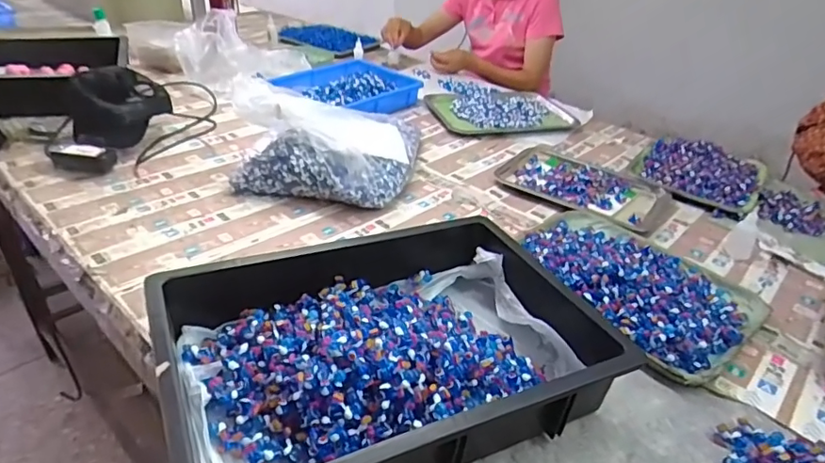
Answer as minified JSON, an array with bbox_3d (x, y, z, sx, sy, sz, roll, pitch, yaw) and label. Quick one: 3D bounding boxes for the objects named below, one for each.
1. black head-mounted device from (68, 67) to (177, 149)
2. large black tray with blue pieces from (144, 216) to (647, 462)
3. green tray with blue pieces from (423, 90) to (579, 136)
[{"bbox_3d":[-0.582,-0.256,1.073,0.179,0.137,0.213,-11,36,-25],"label":"black head-mounted device"},{"bbox_3d":[-0.028,0.129,0.580,0.434,0.108,0.296,-12,35,-24],"label":"large black tray with blue pieces"},{"bbox_3d":[0.227,-0.325,1.408,0.357,0.023,0.305,-5,33,-15],"label":"green tray with blue pieces"}]

